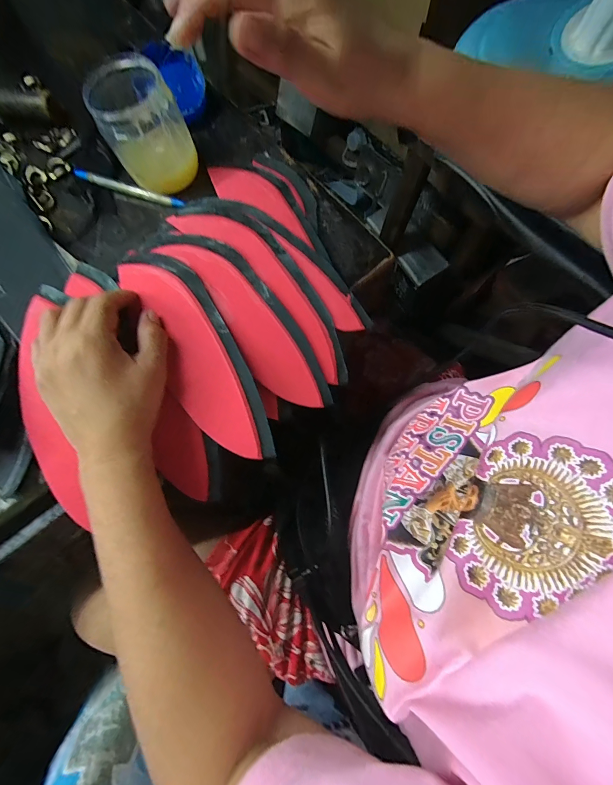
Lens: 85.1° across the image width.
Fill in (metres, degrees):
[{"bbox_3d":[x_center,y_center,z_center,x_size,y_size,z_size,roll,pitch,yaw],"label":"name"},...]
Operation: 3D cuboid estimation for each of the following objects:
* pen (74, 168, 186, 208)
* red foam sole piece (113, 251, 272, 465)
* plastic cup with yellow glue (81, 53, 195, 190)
[{"bbox_3d":[-0.193,-0.221,0.360,0.136,0.005,0.009,20,76,7],"label":"pen"},{"bbox_3d":[-0.093,-0.038,0.280,0.060,0.017,0.209,-29,80,-6],"label":"red foam sole piece"},{"bbox_3d":[-0.158,-0.257,0.324,0.072,0.086,0.068,-1,75,2],"label":"plastic cup with yellow glue"}]

